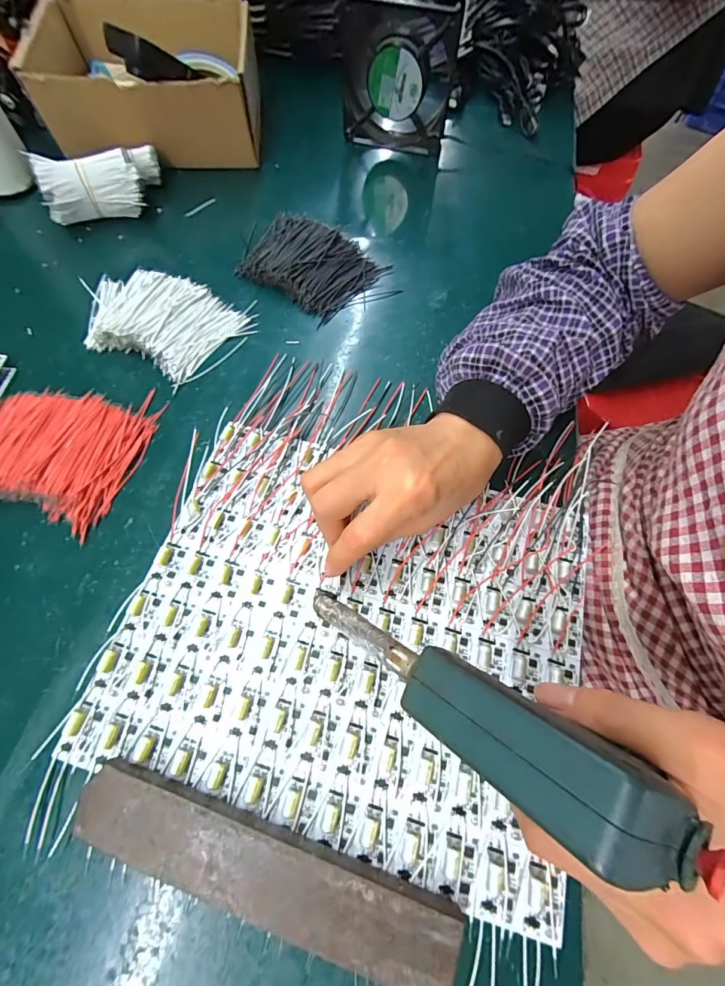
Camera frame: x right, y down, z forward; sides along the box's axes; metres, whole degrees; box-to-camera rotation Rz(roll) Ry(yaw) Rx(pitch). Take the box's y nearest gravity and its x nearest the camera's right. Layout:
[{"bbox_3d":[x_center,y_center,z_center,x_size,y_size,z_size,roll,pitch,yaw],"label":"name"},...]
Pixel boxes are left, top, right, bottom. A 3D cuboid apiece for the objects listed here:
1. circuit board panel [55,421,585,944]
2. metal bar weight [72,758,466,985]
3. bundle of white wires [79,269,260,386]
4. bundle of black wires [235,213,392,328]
[{"bbox_3d":[-0.005,0.081,0.262,0.286,0.009,0.232,15,66,6],"label":"circuit board panel"},{"bbox_3d":[-0.051,0.193,0.203,0.197,0.018,0.036,18,66,7],"label":"metal bar weight"},{"bbox_3d":[-0.188,-0.160,0.365,0.155,0.018,0.097,21,66,8],"label":"bundle of white wires"},{"bbox_3d":[-0.054,-0.232,0.398,0.126,0.019,0.096,36,69,14],"label":"bundle of black wires"}]

